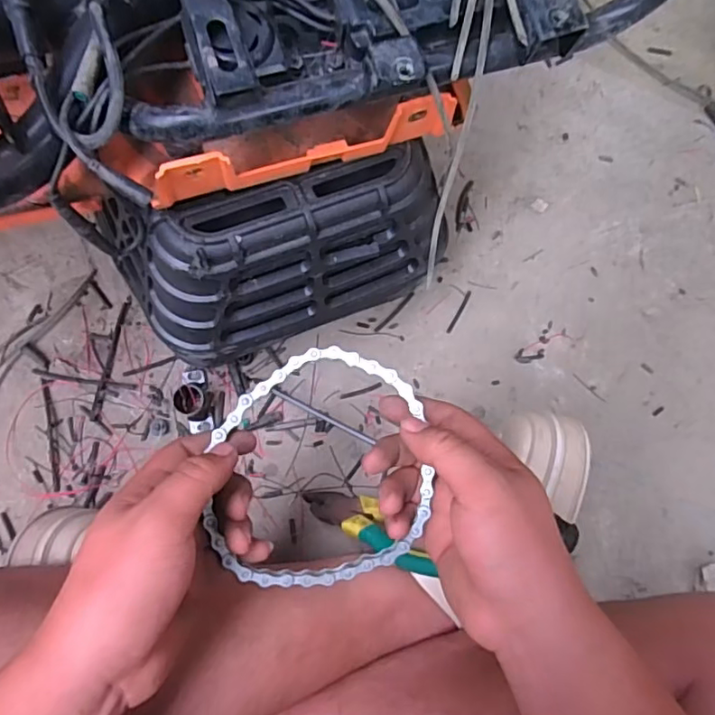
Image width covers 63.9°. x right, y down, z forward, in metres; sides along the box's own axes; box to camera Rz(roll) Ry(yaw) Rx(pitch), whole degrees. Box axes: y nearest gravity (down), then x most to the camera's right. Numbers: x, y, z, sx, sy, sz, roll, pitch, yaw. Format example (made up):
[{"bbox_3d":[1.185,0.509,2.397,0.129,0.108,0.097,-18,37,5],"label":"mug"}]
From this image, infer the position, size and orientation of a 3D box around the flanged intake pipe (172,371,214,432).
[{"bbox_3d":[-0.152,0.040,0.533,0.029,0.031,0.059,-3,84,-7],"label":"flanged intake pipe"}]

